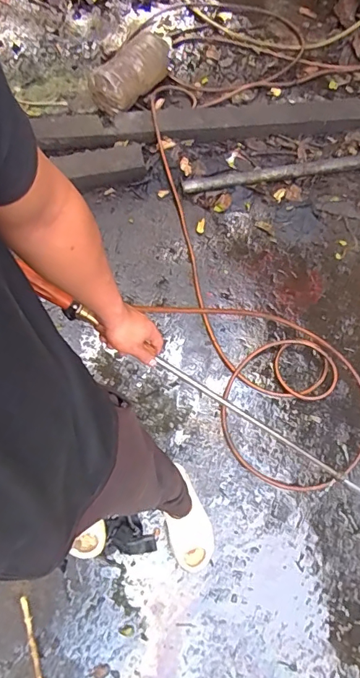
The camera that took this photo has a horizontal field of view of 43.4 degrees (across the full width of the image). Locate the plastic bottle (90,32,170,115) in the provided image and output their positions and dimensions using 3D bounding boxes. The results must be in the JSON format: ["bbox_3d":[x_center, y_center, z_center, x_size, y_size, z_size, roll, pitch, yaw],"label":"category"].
[{"bbox_3d":[-0.164,-0.984,1.688,0.342,0.155,0.160,-39,77,-16],"label":"plastic bottle"}]

